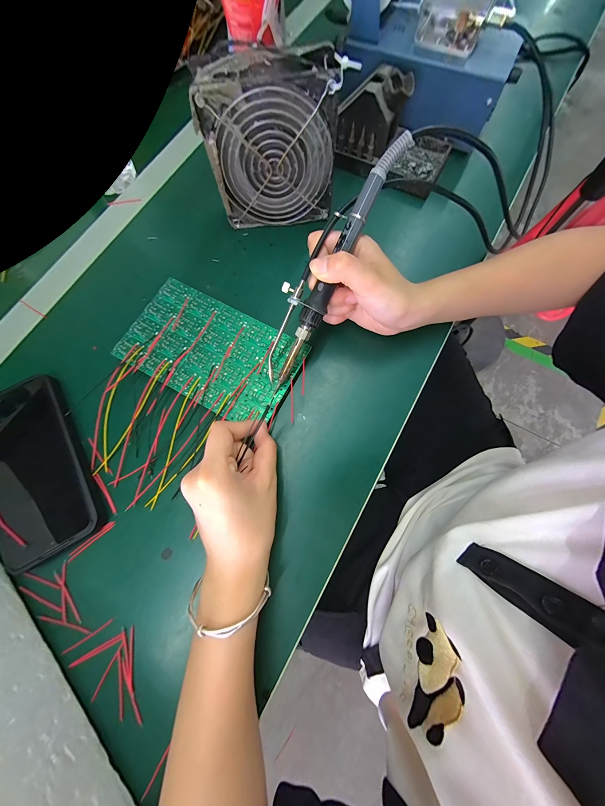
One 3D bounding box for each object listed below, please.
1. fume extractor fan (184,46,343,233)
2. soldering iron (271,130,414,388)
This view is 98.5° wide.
[{"bbox_3d":[-0.029,-0.248,0.257,0.118,0.117,0.043,-4,76,0],"label":"fume extractor fan"},{"bbox_3d":[0.017,-0.109,0.221,0.037,0.029,0.204,32,106,5],"label":"soldering iron"}]

